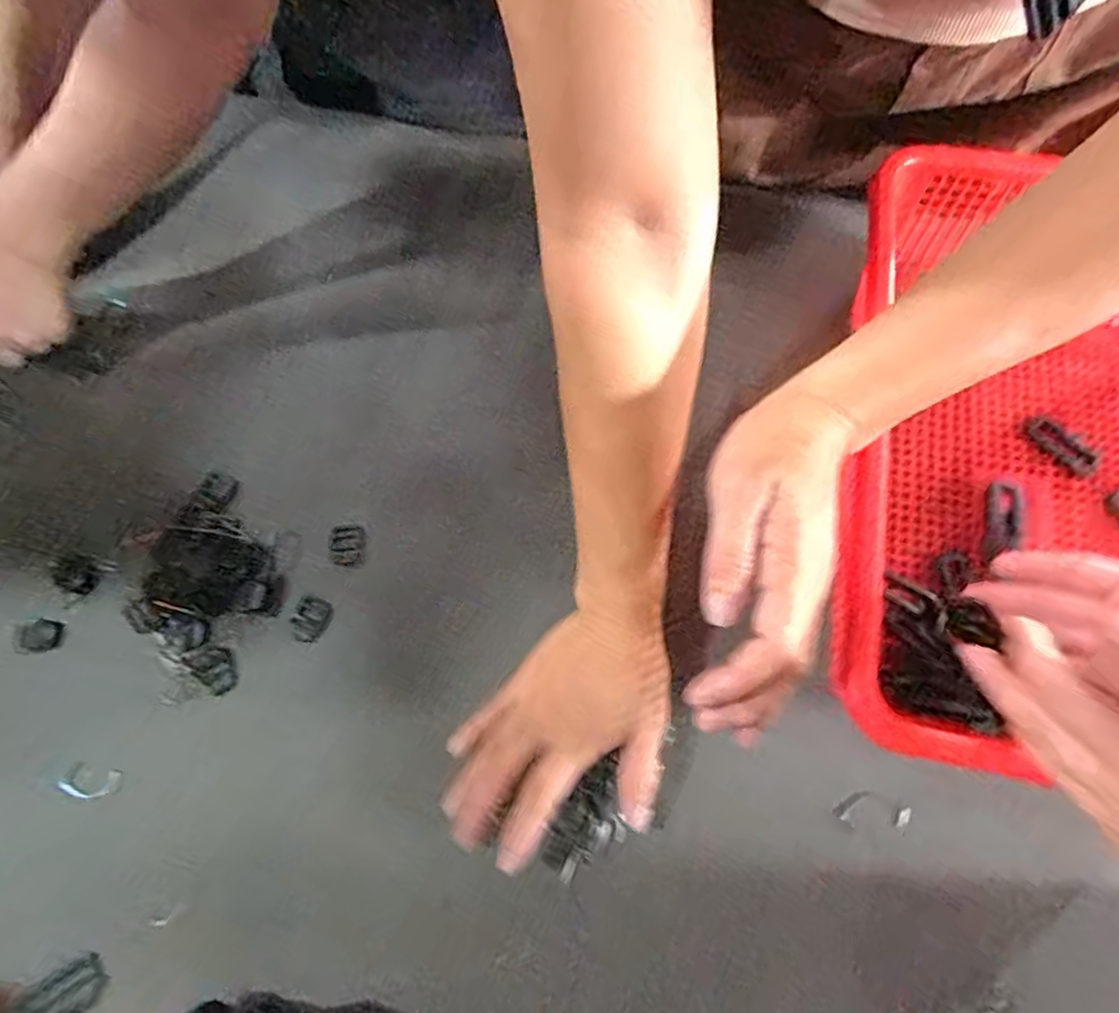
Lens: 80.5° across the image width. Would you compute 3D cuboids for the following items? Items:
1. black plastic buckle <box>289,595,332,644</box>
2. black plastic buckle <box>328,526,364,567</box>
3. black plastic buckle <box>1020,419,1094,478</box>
[{"bbox_3d":[-0.164,0.075,0.435,0.020,0.012,0.029,20,73,8],"label":"black plastic buckle"},{"bbox_3d":[-0.148,0.028,0.461,0.022,0.014,0.028,5,71,3],"label":"black plastic buckle"},{"bbox_3d":[0.339,-0.041,0.448,0.025,0.008,0.049,-36,74,-10],"label":"black plastic buckle"}]

